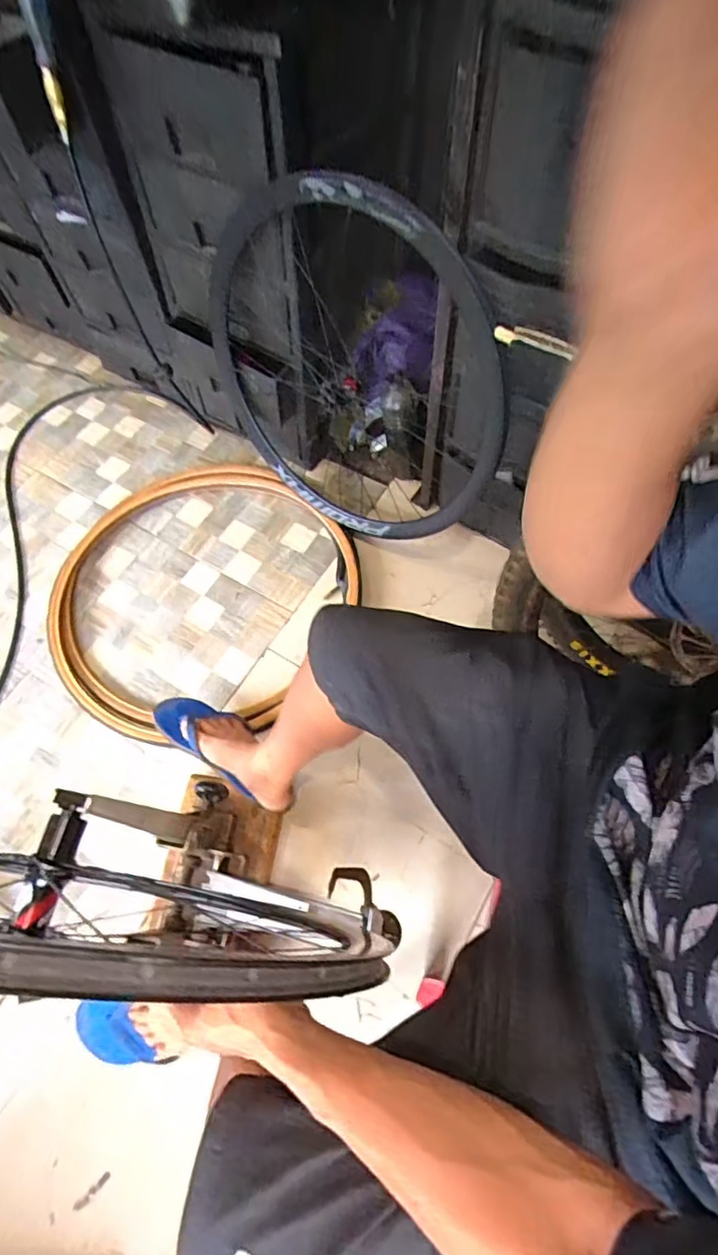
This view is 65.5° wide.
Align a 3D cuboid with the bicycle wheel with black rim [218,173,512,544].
[{"bbox_3d":[-0.060,-0.452,1.062,0.666,0.672,0.154,32,69,16],"label":"bicycle wheel with black rim"}]

